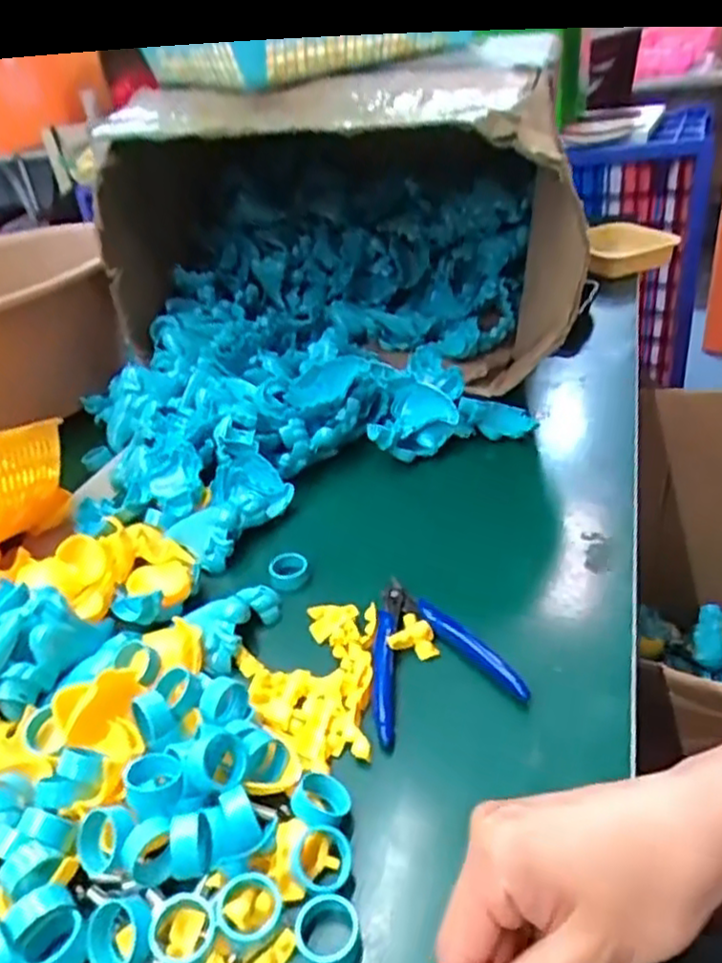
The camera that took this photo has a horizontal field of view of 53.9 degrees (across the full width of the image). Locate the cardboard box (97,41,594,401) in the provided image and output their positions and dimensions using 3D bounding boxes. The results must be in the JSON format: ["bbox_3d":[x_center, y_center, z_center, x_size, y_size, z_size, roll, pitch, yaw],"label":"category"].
[{"bbox_3d":[-0.011,-0.238,0.680,0.418,0.241,0.248,3,34,16],"label":"cardboard box"}]

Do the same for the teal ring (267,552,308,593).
[{"bbox_3d":[-0.048,0.060,0.472,0.025,0.016,0.020,-11,33,-5],"label":"teal ring"}]

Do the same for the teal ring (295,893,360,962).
[{"bbox_3d":[-0.013,0.179,0.281,0.025,0.013,0.025,-6,33,4],"label":"teal ring"}]

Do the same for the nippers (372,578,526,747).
[{"bbox_3d":[0.032,0.092,0.402,0.078,0.017,0.105,-15,33,-12],"label":"nippers"}]

